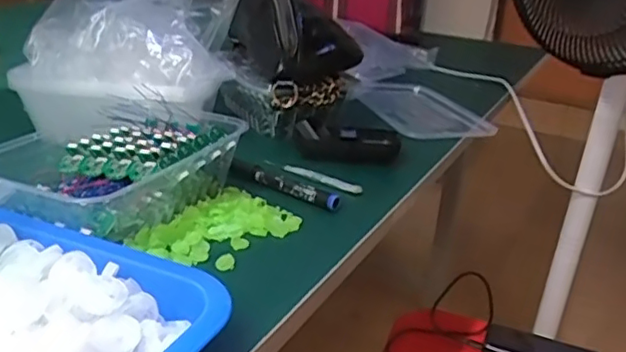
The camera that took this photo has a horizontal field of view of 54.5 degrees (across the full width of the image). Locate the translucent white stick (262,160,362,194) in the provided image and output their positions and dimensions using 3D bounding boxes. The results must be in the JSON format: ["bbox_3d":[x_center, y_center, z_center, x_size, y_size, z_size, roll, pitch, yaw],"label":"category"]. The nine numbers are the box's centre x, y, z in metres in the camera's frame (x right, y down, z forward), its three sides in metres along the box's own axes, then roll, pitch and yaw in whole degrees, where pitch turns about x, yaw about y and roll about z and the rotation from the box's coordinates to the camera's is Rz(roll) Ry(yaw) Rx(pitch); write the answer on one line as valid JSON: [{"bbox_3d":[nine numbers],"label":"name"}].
[{"bbox_3d":[0.000,0.000,0.600,0.110,0.007,0.013,17,26,28],"label":"translucent white stick"}]

